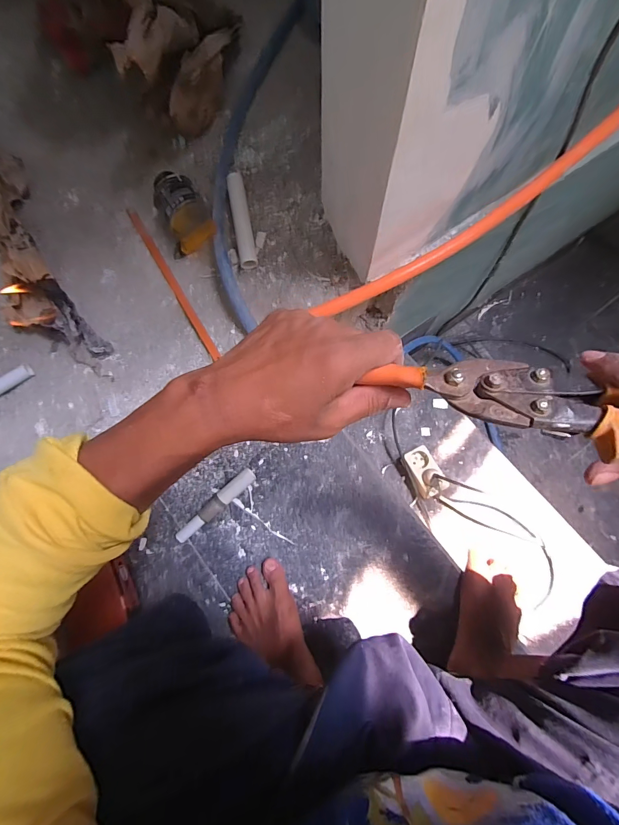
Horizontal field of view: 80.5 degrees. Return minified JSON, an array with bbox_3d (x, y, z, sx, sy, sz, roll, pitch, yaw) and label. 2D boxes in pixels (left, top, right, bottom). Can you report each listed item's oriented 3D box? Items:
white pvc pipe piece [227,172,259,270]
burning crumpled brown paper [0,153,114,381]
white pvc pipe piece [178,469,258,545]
[{"bbox_3d":[-0.104,-0.295,0.563,0.026,0.024,0.149,-10,79,-1],"label":"white pvc pipe piece"},{"bbox_3d":[-0.432,-0.235,0.541,0.105,0.068,0.443,-29,80,-5],"label":"burning crumpled brown paper"},{"bbox_3d":[-0.159,0.157,0.624,0.158,0.025,0.026,-43,81,-7],"label":"white pvc pipe piece"}]

